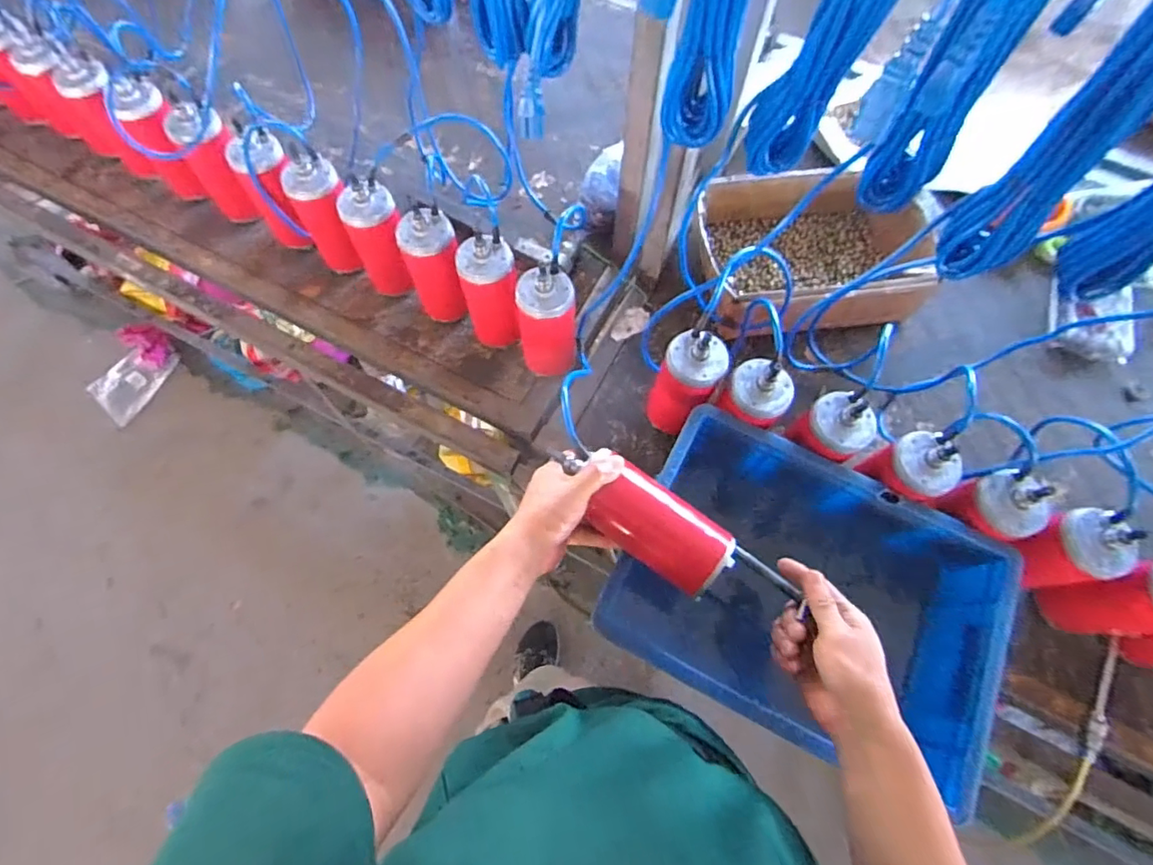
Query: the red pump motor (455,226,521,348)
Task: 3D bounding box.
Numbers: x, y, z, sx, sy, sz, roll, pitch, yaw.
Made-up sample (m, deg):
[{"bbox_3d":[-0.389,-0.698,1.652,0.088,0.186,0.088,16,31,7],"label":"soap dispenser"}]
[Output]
[{"bbox_3d":[-0.119,-0.191,0.782,0.080,0.191,0.085,-13,70,-6],"label":"red pump motor"}]

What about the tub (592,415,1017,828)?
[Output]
[{"bbox_3d":[0.264,0.204,0.681,0.413,0.212,0.307,29,71,10],"label":"tub"}]

